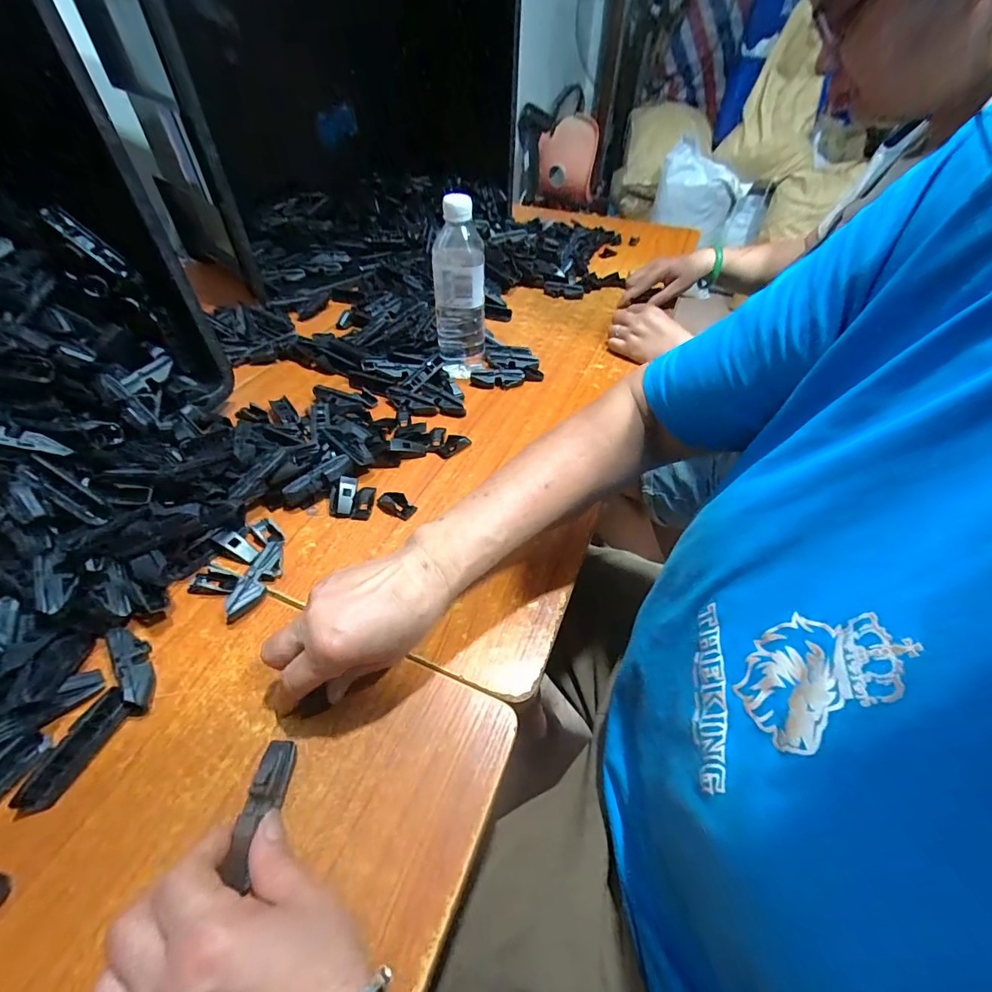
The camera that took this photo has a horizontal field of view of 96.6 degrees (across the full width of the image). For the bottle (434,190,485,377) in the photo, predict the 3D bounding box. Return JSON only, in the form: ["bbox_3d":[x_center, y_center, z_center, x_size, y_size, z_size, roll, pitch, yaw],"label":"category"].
[{"bbox_3d":[-0.043,-0.254,0.556,0.068,0.194,0.067,13,48,10],"label":"bottle"}]

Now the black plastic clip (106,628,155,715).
[{"bbox_3d":[-0.270,0.124,0.327,0.018,0.019,0.070,-28,54,-26],"label":"black plastic clip"}]

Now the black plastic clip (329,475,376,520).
[{"bbox_3d":[-0.148,0.000,0.447,0.043,0.020,0.040,3,47,1],"label":"black plastic clip"}]

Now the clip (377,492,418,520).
[{"bbox_3d":[-0.101,0.009,0.449,0.041,0.005,0.025,32,53,24],"label":"clip"}]

